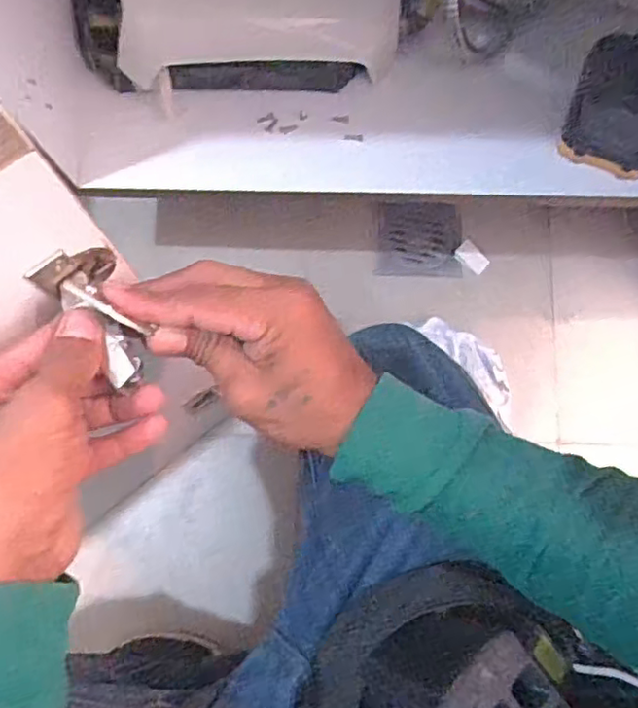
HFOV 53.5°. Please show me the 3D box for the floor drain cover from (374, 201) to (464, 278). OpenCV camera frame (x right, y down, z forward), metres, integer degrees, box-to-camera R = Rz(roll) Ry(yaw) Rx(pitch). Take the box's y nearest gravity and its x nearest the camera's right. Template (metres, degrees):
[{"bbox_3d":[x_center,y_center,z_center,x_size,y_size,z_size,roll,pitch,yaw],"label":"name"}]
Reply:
[{"bbox_3d":[0.124,-0.139,0.778,0.100,0.006,0.090,3,107,1],"label":"floor drain cover"}]

